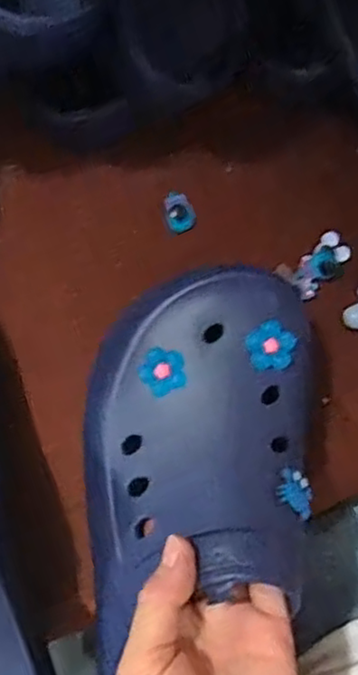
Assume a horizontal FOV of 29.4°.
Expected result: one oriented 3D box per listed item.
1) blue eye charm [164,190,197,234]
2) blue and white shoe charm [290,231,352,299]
[{"bbox_3d":[0.000,-0.082,0.441,0.019,0.010,0.026,-22,79,-6],"label":"blue eye charm"},{"bbox_3d":[0.089,-0.044,0.430,0.024,0.007,0.044,43,80,7],"label":"blue and white shoe charm"}]

